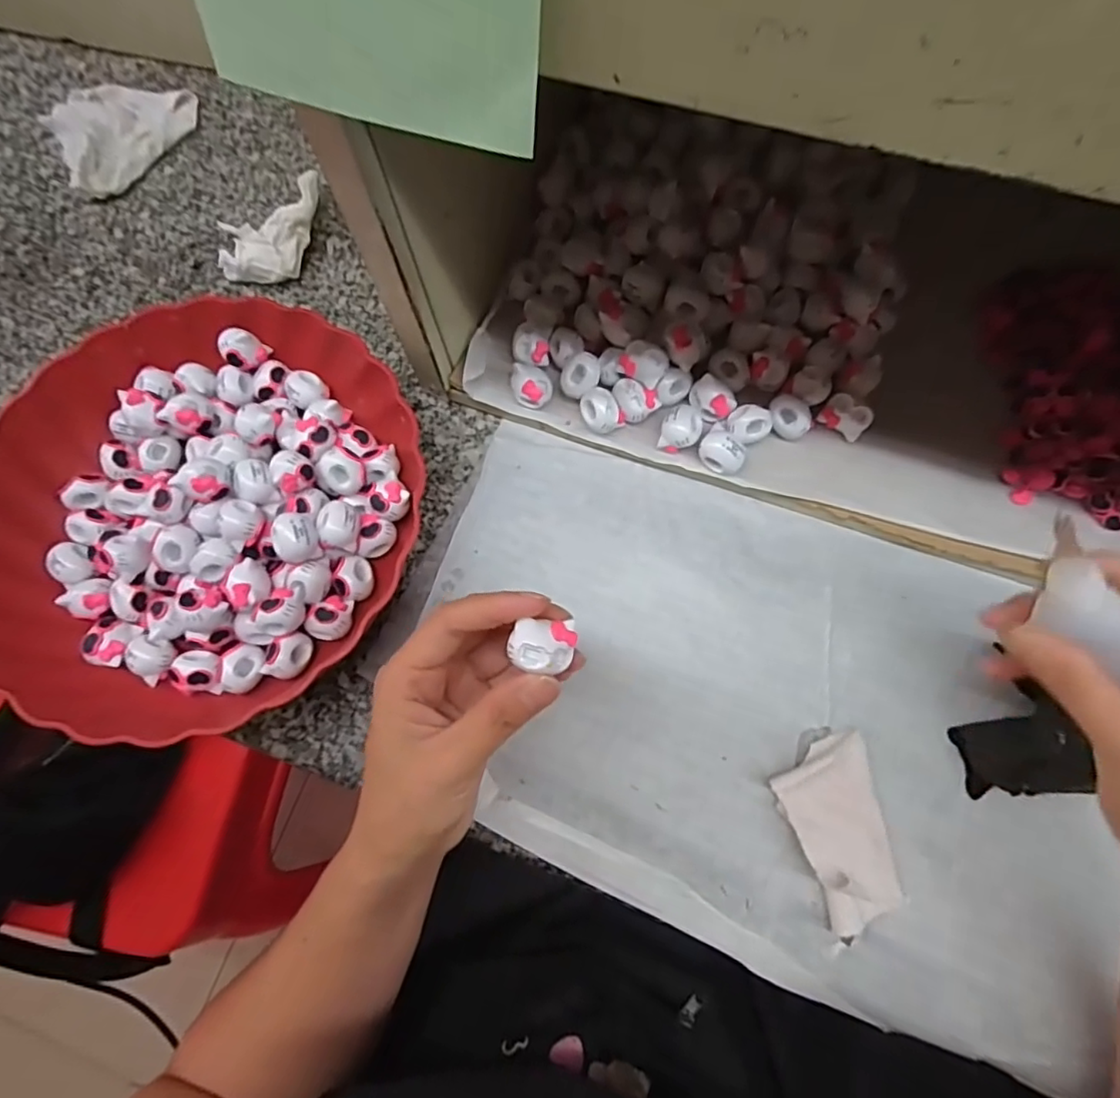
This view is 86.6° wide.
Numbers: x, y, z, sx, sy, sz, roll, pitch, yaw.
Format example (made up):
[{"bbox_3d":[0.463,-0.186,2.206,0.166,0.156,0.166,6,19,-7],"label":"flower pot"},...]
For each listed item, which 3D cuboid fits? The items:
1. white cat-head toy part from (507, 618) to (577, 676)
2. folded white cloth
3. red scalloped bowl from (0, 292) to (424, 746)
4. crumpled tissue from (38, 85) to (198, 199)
[{"bbox_3d":[-0.006,0.037,0.228,0.023,0.010,0.020,6,71,4],"label":"white cat-head toy part"},{"bbox_3d":[0.135,0.136,0.289,0.047,0.015,0.088,-12,73,-1],"label":"folded white cloth"},{"bbox_3d":[-0.201,-0.028,0.340,0.234,0.055,0.236,-1,74,2],"label":"red scalloped bowl"},{"bbox_3d":[-0.344,-0.324,0.451,0.114,0.015,0.108,36,78,12],"label":"crumpled tissue"}]

